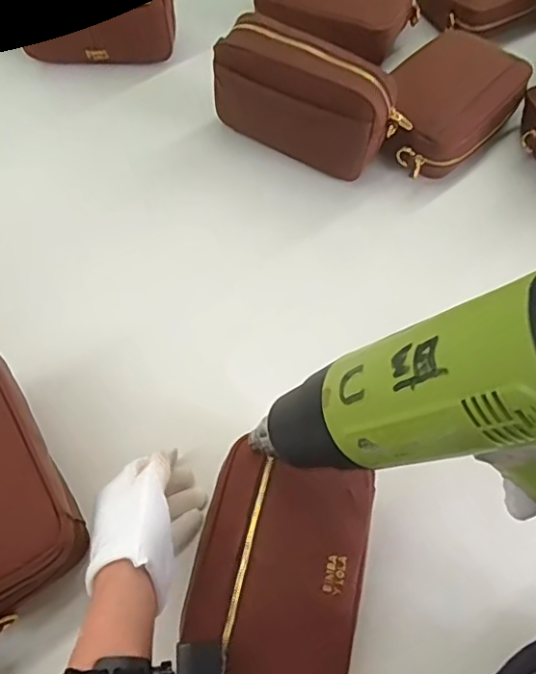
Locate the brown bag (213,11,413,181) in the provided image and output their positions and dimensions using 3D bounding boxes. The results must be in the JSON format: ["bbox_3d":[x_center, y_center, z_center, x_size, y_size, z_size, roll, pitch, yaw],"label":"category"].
[{"bbox_3d":[0.044,-0.251,0.585,0.205,0.124,0.063,26,68,9],"label":"brown bag"}]

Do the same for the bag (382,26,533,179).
[{"bbox_3d":[0.203,-0.269,0.618,0.122,0.082,0.182,41,71,15],"label":"bag"}]

